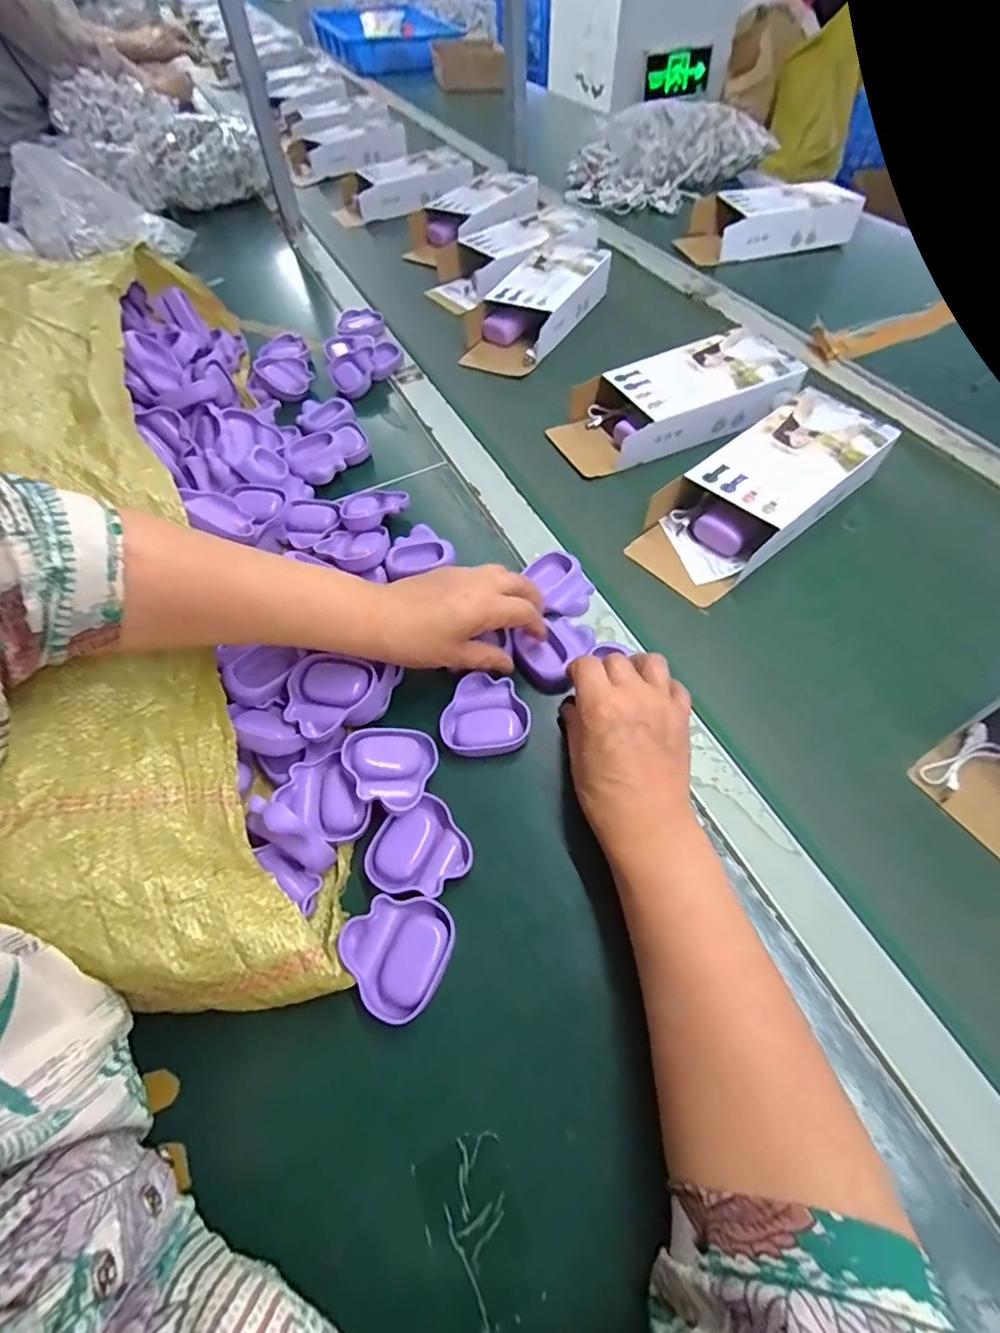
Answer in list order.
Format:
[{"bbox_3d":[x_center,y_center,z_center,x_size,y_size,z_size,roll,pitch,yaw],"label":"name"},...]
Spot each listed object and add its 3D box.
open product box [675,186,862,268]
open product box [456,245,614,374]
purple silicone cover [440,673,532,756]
[{"bbox_3d":[0.392,-0.643,0.787,0.246,0.065,0.110,0,57,10],"label":"open product box"},{"bbox_3d":[0.041,-0.475,0.711,0.121,0.070,0.230,24,61,17],"label":"open product box"},{"bbox_3d":[-0.011,0.033,0.398,0.061,0.018,0.063,-6,57,-1],"label":"purple silicone cover"}]

